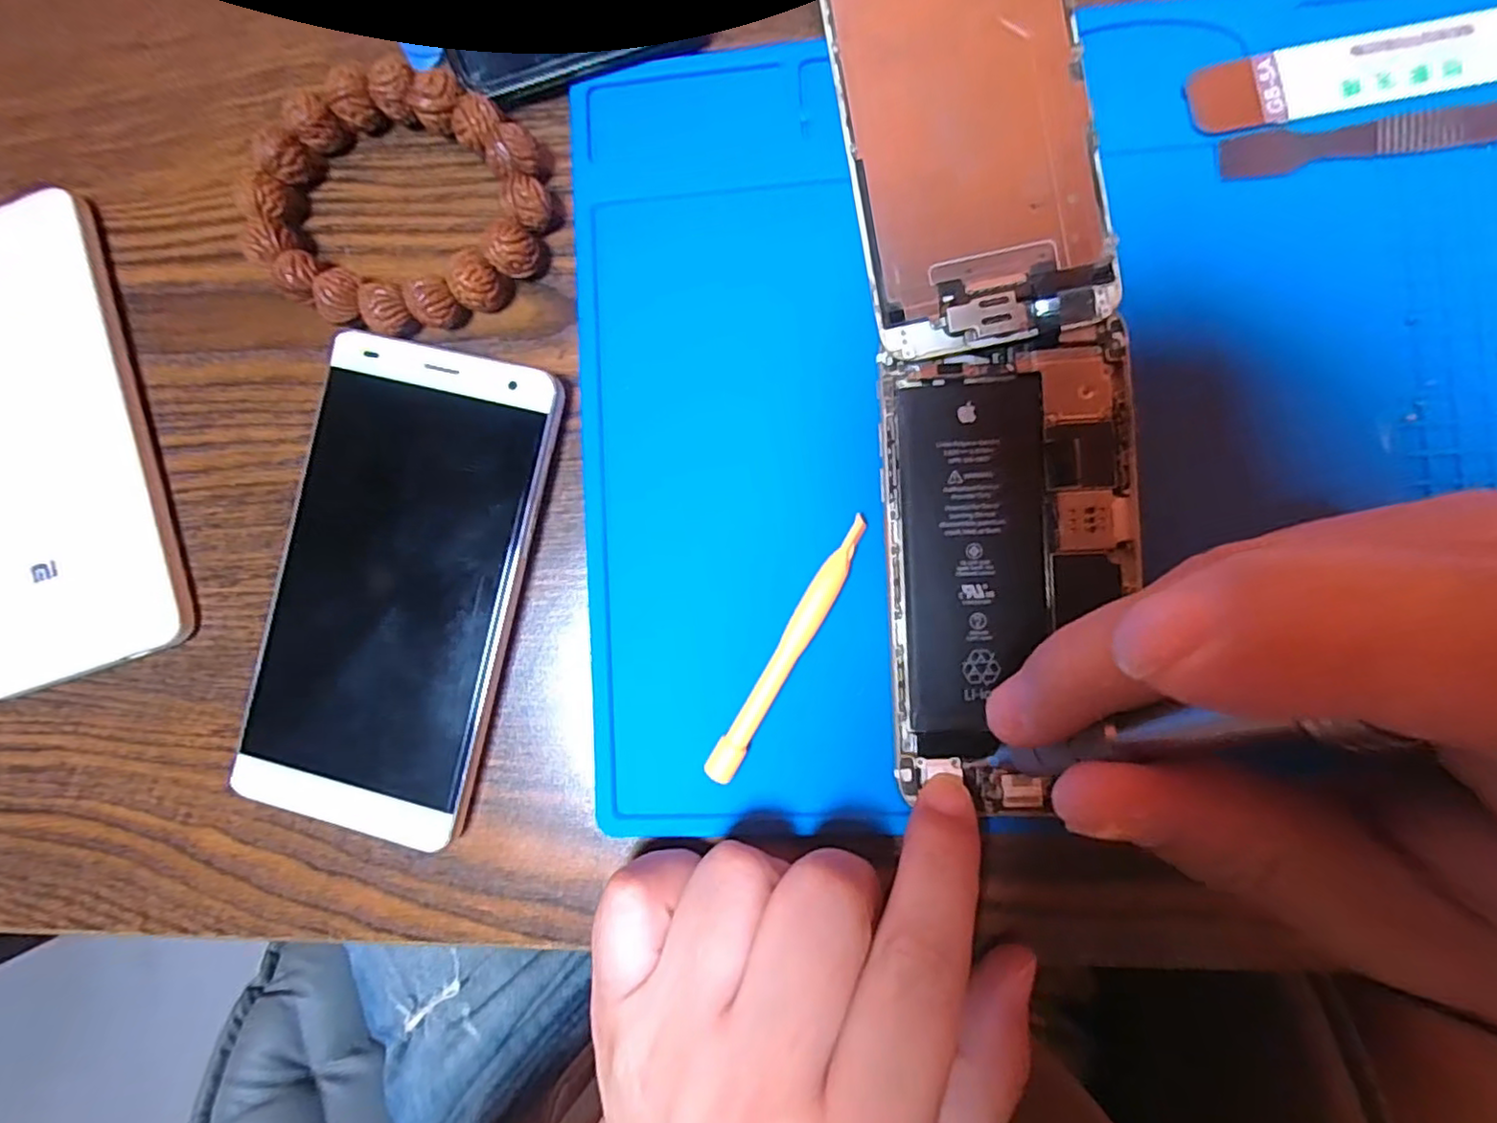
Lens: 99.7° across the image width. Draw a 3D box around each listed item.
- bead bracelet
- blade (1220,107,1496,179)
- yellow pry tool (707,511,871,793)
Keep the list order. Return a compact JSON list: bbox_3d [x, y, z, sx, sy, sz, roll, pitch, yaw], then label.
[{"bbox_3d":[-0.103,-0.105,0.189,0.087,0.016,0.073,15,89,5],"label":"bead bracelet"},{"bbox_3d":[0.190,-0.116,0.168,0.120,0.004,0.012,-5,88,5],"label":"blade"},{"bbox_3d":[0.011,0.025,0.176,0.008,0.004,0.081,30,91,5],"label":"yellow pry tool"}]

